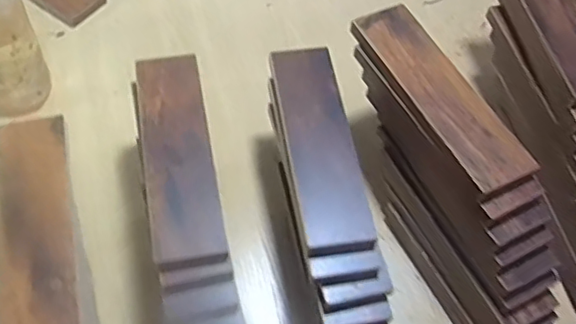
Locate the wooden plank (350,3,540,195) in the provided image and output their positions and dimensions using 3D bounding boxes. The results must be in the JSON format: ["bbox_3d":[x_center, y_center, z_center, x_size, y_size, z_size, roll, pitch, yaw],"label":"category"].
[{"bbox_3d":[0.141,-0.066,0.555,0.062,0.011,0.212,-24,64,-16],"label":"wooden plank"}]

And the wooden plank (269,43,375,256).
[{"bbox_3d":[0.028,-0.021,0.554,0.061,0.021,0.211,-8,61,-8],"label":"wooden plank"}]

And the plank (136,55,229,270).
[{"bbox_3d":[-0.097,-0.011,0.536,0.060,0.018,0.218,-9,61,-9],"label":"plank"}]

